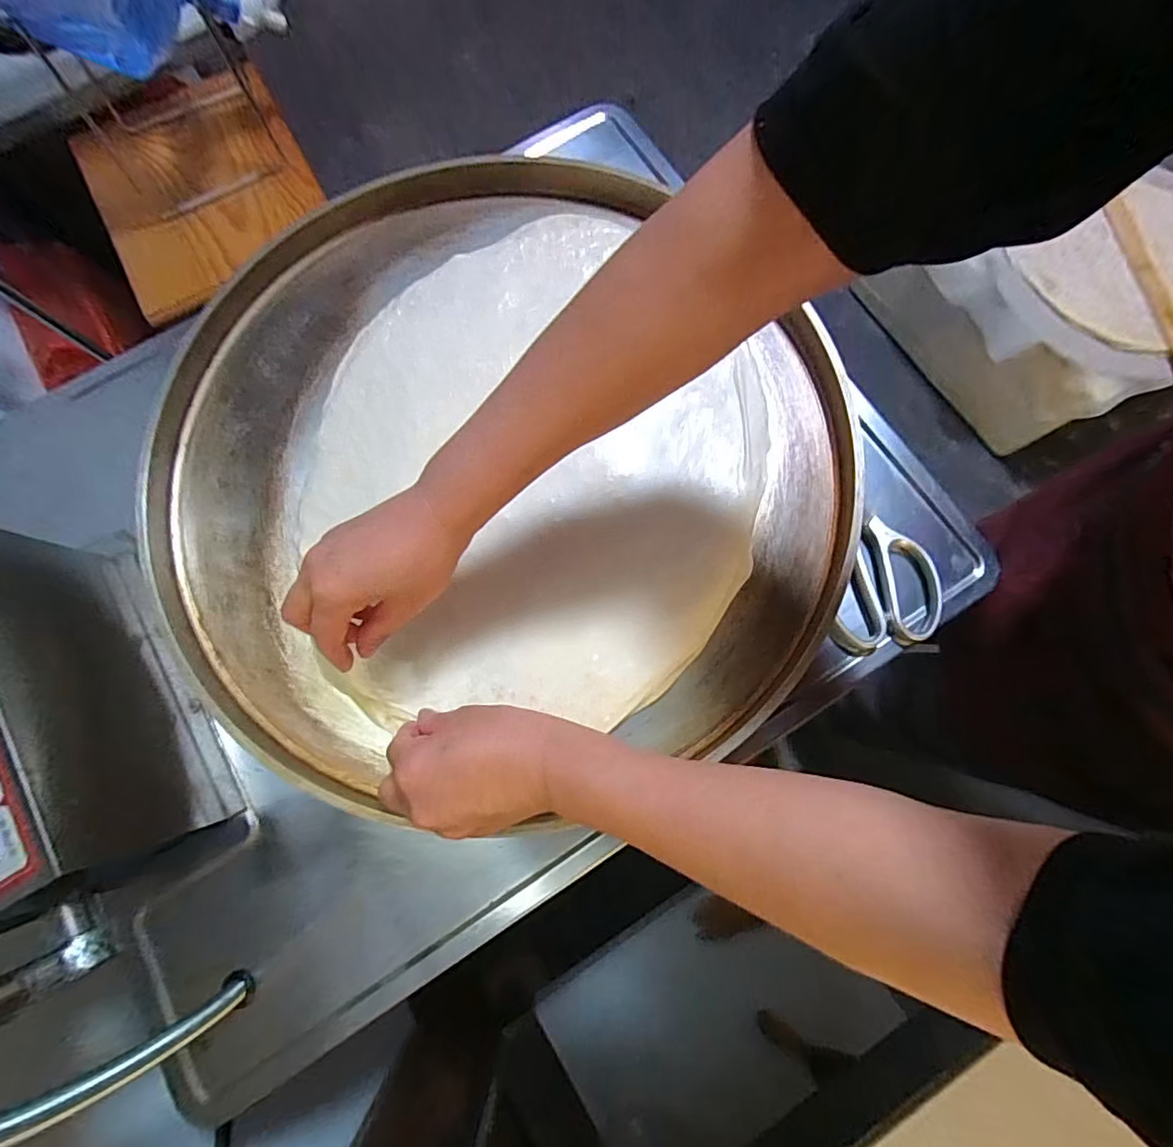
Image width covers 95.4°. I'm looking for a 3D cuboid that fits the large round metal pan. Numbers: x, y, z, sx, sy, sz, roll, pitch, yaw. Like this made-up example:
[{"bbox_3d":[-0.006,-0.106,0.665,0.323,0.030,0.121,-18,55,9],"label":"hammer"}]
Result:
[{"bbox_3d":[-0.077,-0.111,0.448,0.561,0.057,0.523,0,75,1],"label":"large round metal pan"}]

